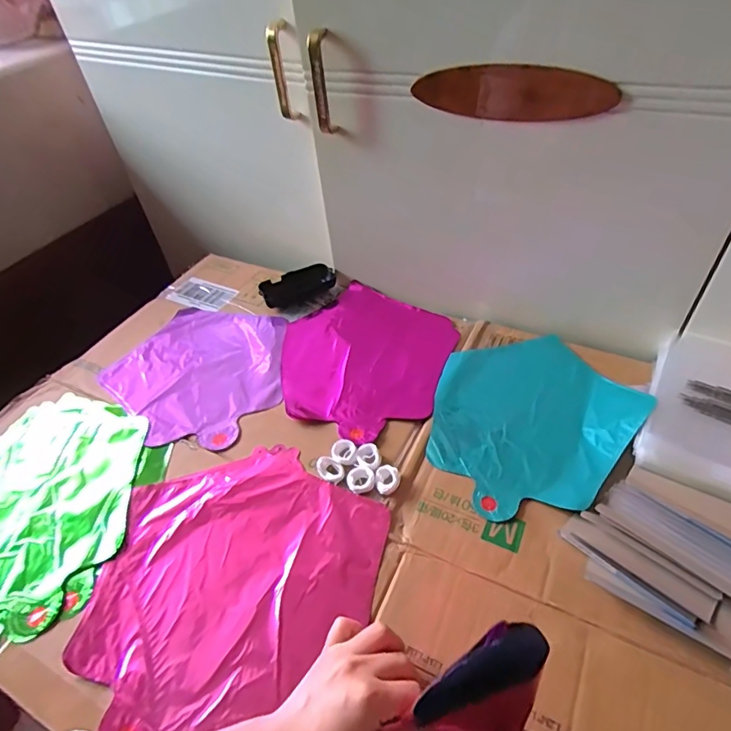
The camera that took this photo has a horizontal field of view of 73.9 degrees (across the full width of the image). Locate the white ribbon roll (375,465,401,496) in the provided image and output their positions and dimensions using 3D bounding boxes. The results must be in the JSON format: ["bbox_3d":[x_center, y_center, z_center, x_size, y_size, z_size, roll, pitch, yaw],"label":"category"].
[{"bbox_3d":[0.022,0.113,0.481,0.024,0.010,0.029,-3,46,1],"label":"white ribbon roll"}]

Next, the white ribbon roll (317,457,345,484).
[{"bbox_3d":[-0.036,0.106,0.492,0.031,0.007,0.022,27,54,28],"label":"white ribbon roll"}]

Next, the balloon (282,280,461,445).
[{"bbox_3d":[-0.003,-0.015,0.624,0.211,0.011,0.255,13,48,16],"label":"balloon"}]

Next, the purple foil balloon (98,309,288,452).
[{"bbox_3d":[-0.200,0.000,0.627,0.231,0.009,0.219,-2,46,2],"label":"purple foil balloon"}]

